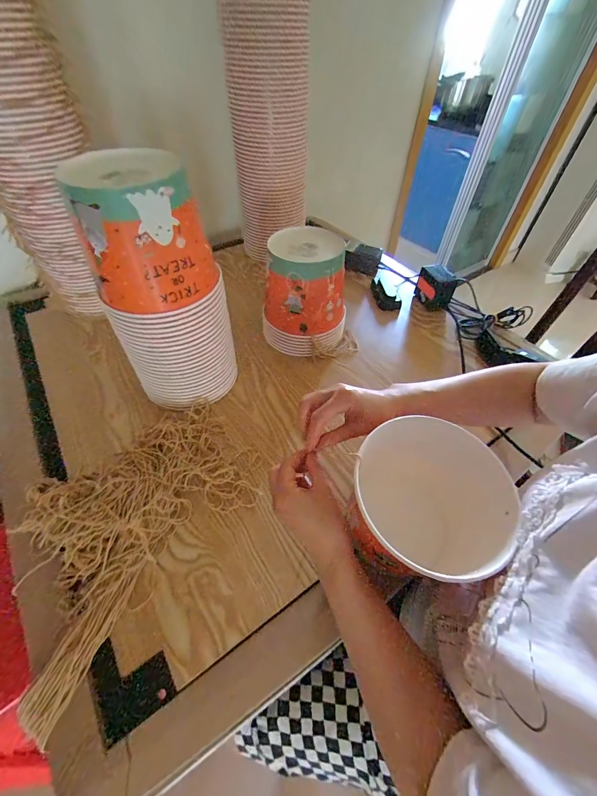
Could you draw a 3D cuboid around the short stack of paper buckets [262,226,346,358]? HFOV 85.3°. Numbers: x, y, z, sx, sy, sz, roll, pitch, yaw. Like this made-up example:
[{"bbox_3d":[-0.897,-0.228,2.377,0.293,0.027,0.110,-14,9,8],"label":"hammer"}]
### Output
[{"bbox_3d":[0.016,-0.188,0.596,0.145,0.182,0.140,4,50,1],"label":"short stack of paper buckets"}]

